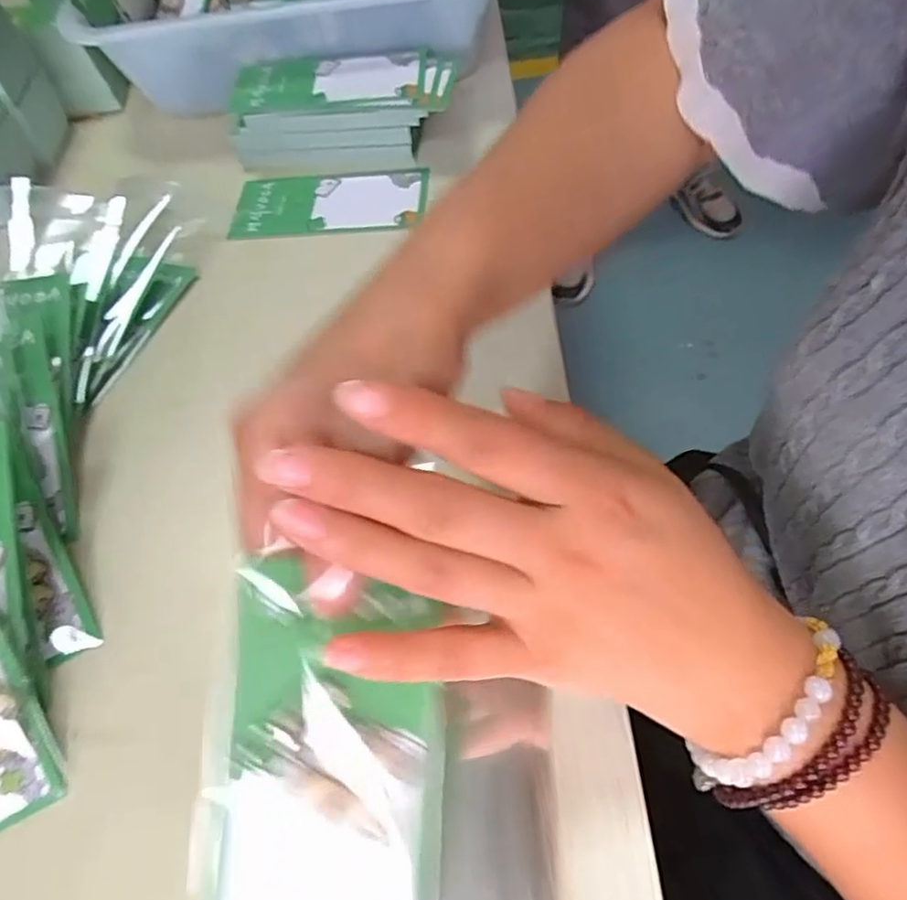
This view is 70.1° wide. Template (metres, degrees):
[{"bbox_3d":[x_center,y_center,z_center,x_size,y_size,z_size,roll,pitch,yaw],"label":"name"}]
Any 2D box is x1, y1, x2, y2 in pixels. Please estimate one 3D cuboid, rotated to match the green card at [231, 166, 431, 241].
[{"bbox_3d":[-0.086,-0.174,0.450,0.132,0.008,0.068,-4,56,4],"label":"green card"}]

